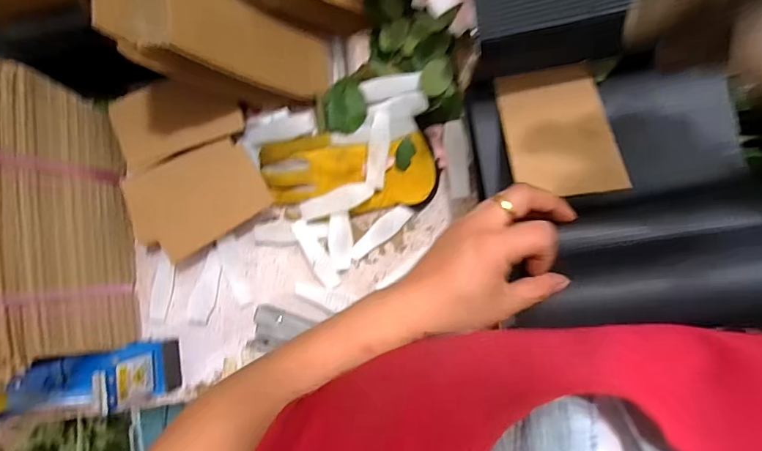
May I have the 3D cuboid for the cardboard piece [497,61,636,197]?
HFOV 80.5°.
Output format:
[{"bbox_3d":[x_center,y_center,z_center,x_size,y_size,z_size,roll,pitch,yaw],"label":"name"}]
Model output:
[{"bbox_3d":[0.145,-0.084,0.374,0.081,0.007,0.135,-6,59,11],"label":"cardboard piece"}]

